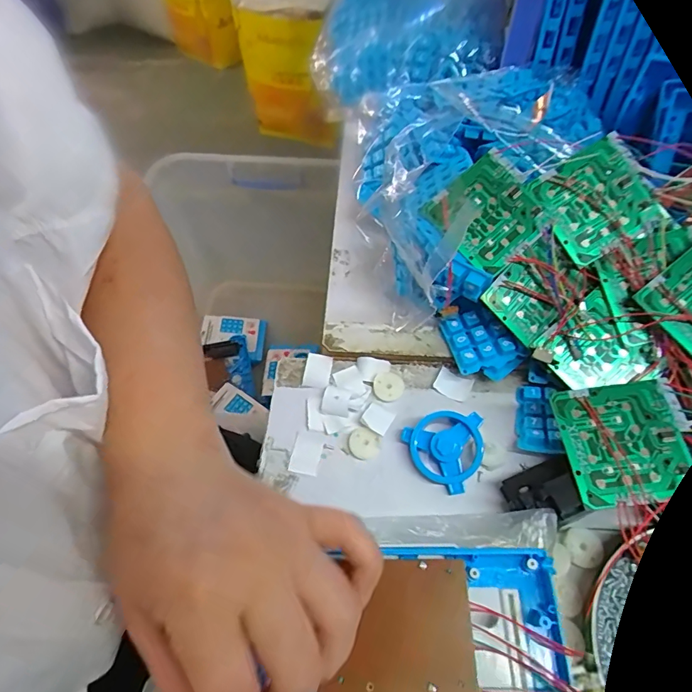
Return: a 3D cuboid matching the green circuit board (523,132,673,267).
[{"bbox_3d":[0.181,-0.104,0.320,0.075,0.009,0.072,-32,83,2],"label":"green circuit board"}]

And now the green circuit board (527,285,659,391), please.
[{"bbox_3d":[0.173,0.003,0.309,0.061,0.009,0.064,-36,79,0],"label":"green circuit board"}]

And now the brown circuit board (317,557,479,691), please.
[{"bbox_3d":[0.025,0.144,0.215,0.070,0.004,0.073,-3,58,5],"label":"brown circuit board"}]

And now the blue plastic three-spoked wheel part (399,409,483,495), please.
[{"bbox_3d":[0.068,0.066,0.306,0.053,0.012,0.053,32,88,17],"label":"blue plastic three-spoked wheel part"}]

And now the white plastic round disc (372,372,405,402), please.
[{"bbox_3d":[0.032,0.030,0.339,0.023,0.004,0.023,-1,57,1],"label":"white plastic round disc"}]

